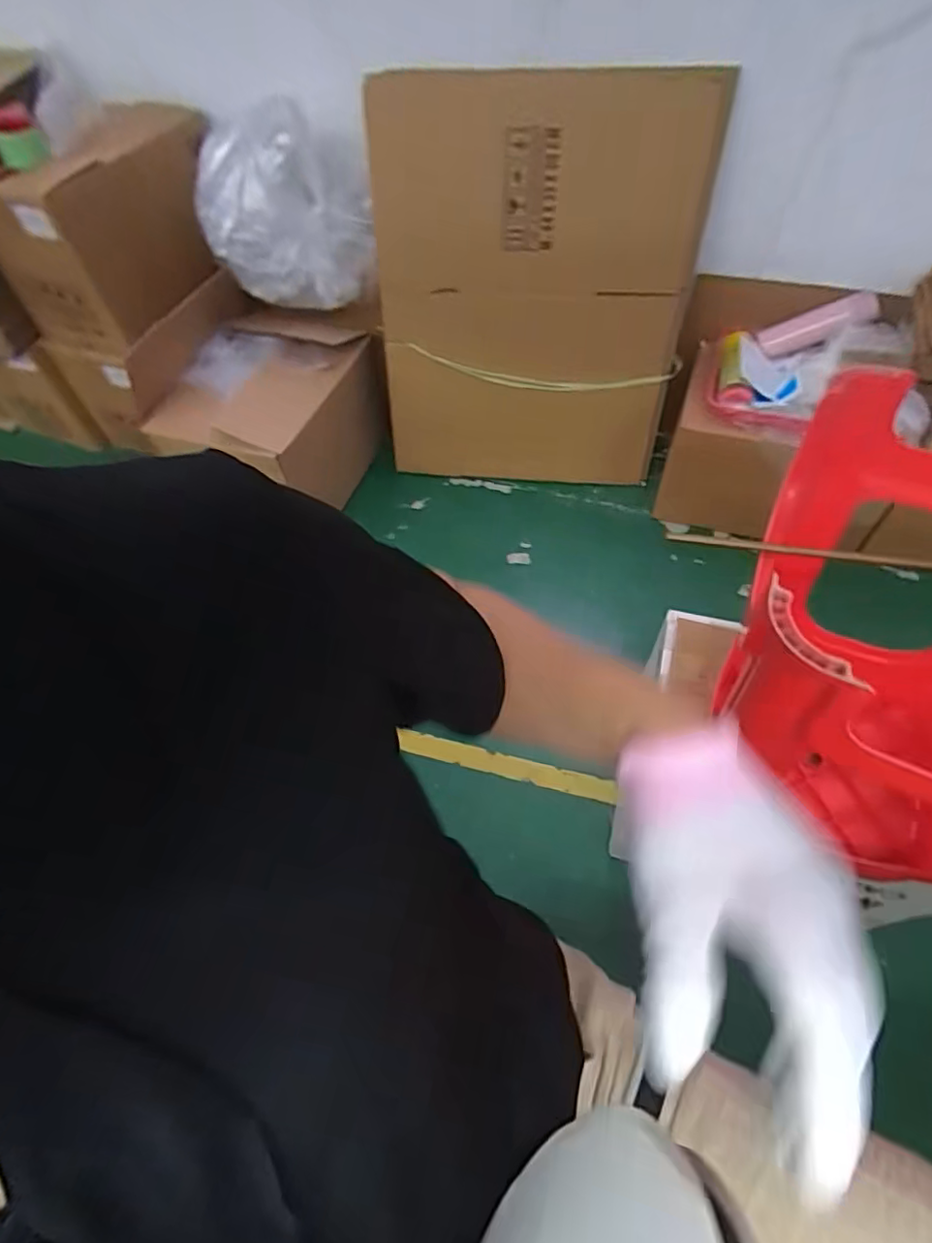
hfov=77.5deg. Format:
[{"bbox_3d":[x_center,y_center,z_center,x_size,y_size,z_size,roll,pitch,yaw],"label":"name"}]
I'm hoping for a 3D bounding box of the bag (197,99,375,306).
[{"bbox_3d":[-0.386,-0.894,1.269,0.349,0.322,0.172,-3,56,1],"label":"bag"}]

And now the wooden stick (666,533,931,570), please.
[{"bbox_3d":[0.416,-0.047,0.499,0.463,0.013,0.013,8,57,9],"label":"wooden stick"}]

